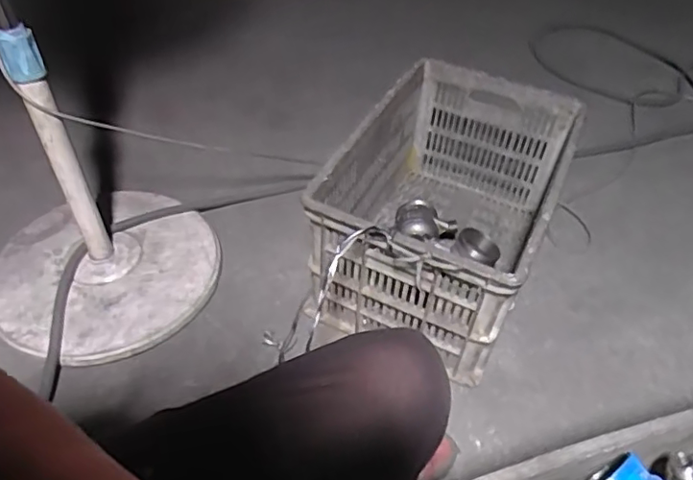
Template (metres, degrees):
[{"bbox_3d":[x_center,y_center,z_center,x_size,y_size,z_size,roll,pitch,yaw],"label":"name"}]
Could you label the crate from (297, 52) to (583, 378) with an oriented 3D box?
[{"bbox_3d":[0.169,-0.051,0.974,0.314,0.258,0.460,23,50,17],"label":"crate"}]

